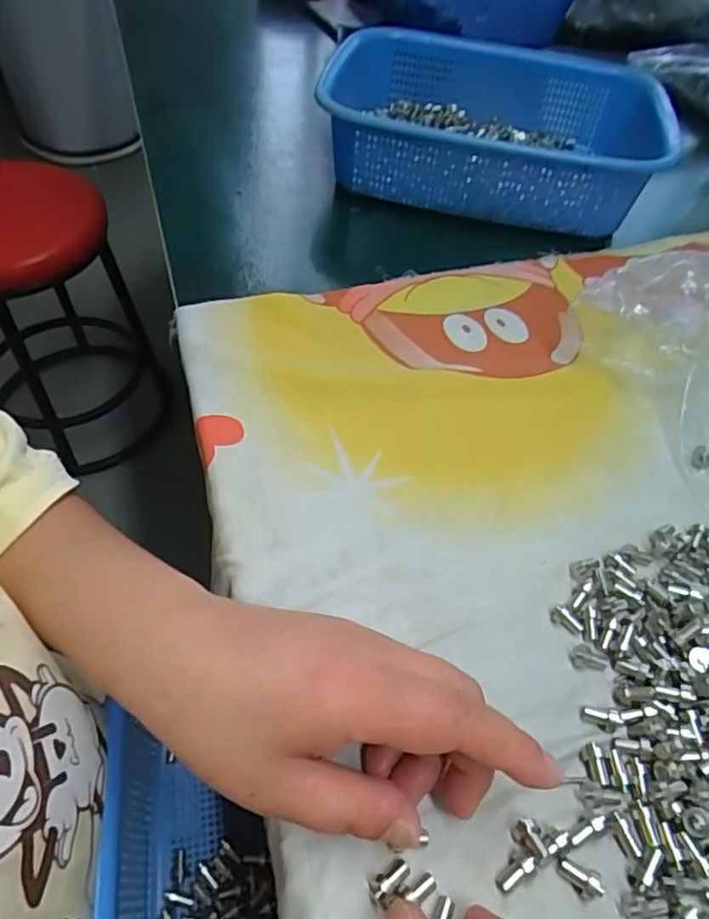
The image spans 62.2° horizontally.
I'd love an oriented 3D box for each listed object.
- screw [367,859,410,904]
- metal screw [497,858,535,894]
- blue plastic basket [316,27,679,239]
[{"bbox_3d":[0.013,0.150,0.210,0.016,0.006,0.008,-21,57,-24],"label":"screw"},{"bbox_3d":[0.059,0.150,0.214,0.016,0.004,0.007,-38,61,-3],"label":"metal screw"},{"bbox_3d":[0.114,-0.285,0.507,0.270,0.074,0.205,8,53,2],"label":"blue plastic basket"}]

